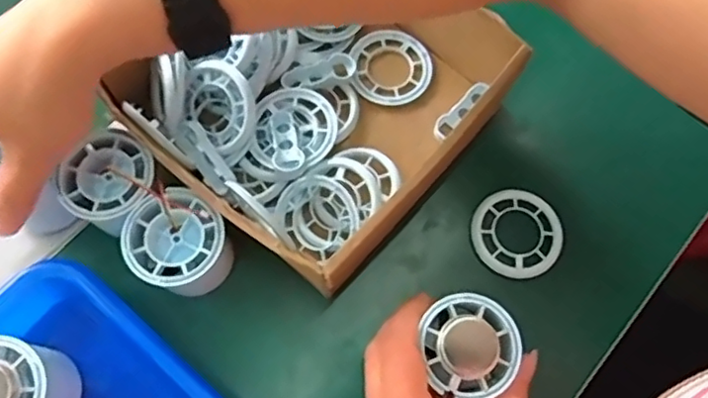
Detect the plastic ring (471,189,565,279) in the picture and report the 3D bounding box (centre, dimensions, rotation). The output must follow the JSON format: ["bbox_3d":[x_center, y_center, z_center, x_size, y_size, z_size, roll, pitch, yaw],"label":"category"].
[{"bbox_3d":[0.105,0.023,0.395,0.057,0.010,0.058,0,73,0],"label":"plastic ring"}]

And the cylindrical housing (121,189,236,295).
[{"bbox_3d":[-0.101,0.029,0.362,0.053,0.055,0.050,0,73,0],"label":"cylindrical housing"}]

